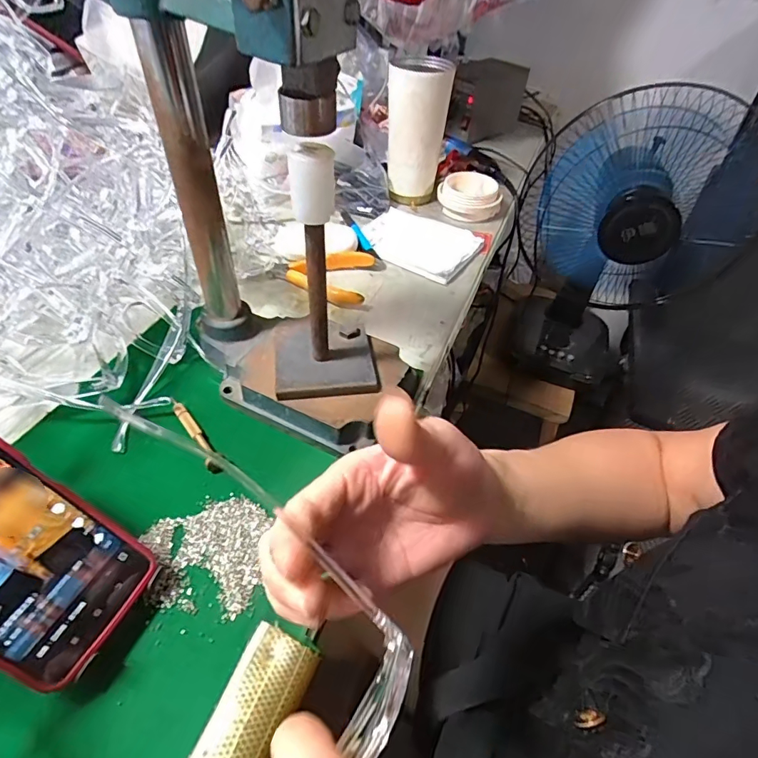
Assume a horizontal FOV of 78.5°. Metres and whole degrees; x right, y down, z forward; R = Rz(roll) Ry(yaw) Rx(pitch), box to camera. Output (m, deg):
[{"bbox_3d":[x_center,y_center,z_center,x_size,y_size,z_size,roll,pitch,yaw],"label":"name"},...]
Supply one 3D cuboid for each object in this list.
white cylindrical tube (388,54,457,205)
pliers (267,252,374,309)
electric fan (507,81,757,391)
[{"bbox_3d":[0.049,-0.334,0.629,0.076,0.158,0.081,3,47,-3],"label":"white cylindrical tube"},{"bbox_3d":[-0.067,-0.118,0.521,0.111,0.022,0.075,9,47,3],"label":"pliers"},{"bbox_3d":[0.392,-0.190,0.793,0.290,0.513,0.216,37,55,25],"label":"electric fan"}]

